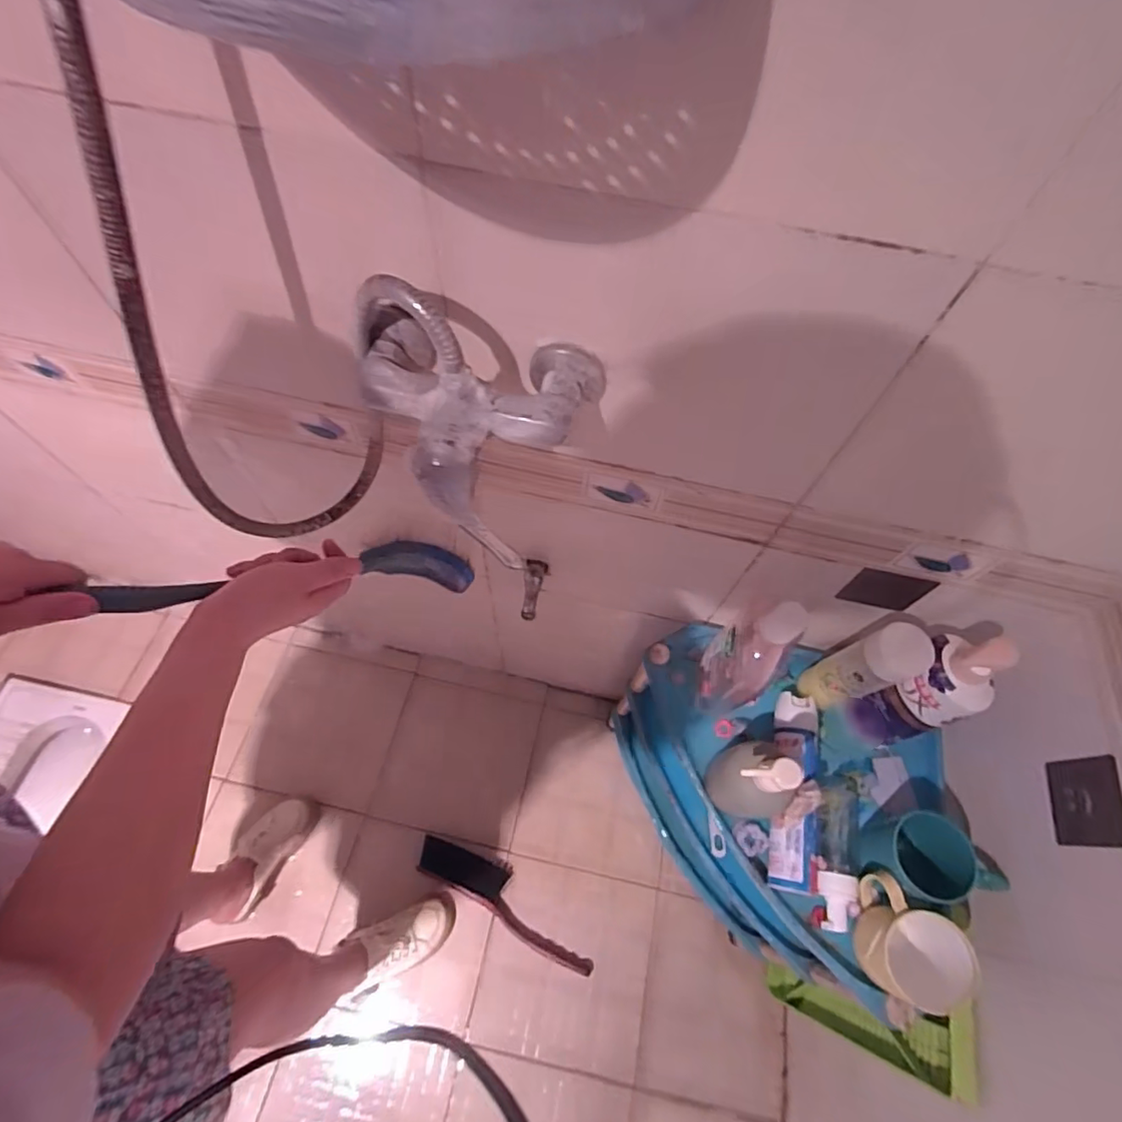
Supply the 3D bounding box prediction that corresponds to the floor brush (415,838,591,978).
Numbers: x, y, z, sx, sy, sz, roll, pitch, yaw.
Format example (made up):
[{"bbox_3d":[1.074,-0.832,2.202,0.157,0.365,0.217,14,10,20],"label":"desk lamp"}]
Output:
[{"bbox_3d":[-0.100,0.639,1.062,0.375,0.027,0.089,27,65,11],"label":"floor brush"}]

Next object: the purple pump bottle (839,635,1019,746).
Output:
[{"bbox_3d":[0.412,0.156,0.650,0.068,0.245,0.071,-37,70,-20],"label":"purple pump bottle"}]

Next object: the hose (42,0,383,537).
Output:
[{"bbox_3d":[-0.237,-0.174,0.372,0.160,0.512,0.050,-19,65,-12],"label":"hose"}]

